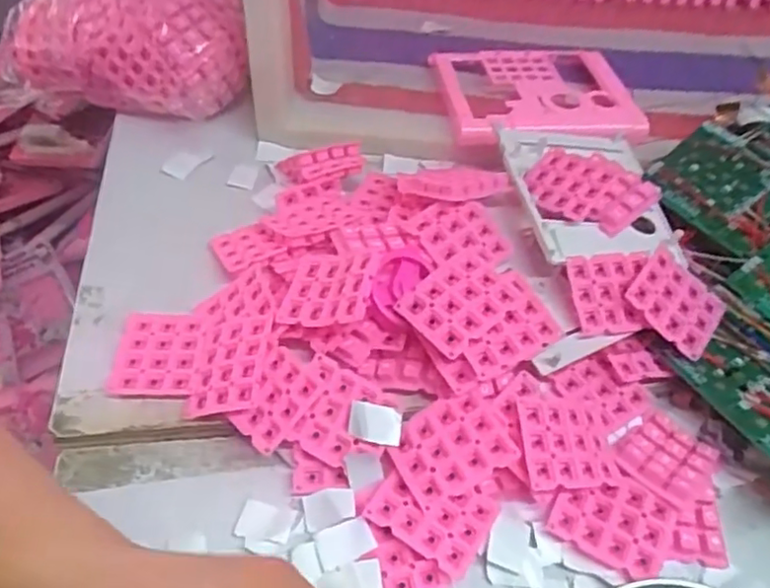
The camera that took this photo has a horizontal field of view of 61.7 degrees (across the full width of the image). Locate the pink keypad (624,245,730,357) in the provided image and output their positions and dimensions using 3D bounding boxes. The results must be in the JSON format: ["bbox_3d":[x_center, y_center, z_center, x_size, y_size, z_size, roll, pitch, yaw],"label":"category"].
[{"bbox_3d":[0.182,0.004,0.403,0.060,0.006,0.048,41,69,-2],"label":"pink keypad"}]

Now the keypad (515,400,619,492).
[{"bbox_3d":[0.103,0.084,0.360,0.054,0.008,0.049,5,59,-18],"label":"keypad"}]

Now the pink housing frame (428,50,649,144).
[{"bbox_3d":[0.132,-0.170,0.561,0.162,0.026,0.133,-2,51,-6],"label":"pink housing frame"}]

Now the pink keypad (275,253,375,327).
[{"bbox_3d":[-0.033,-0.004,0.383,0.057,0.009,0.049,-6,54,33],"label":"pink keypad"}]

